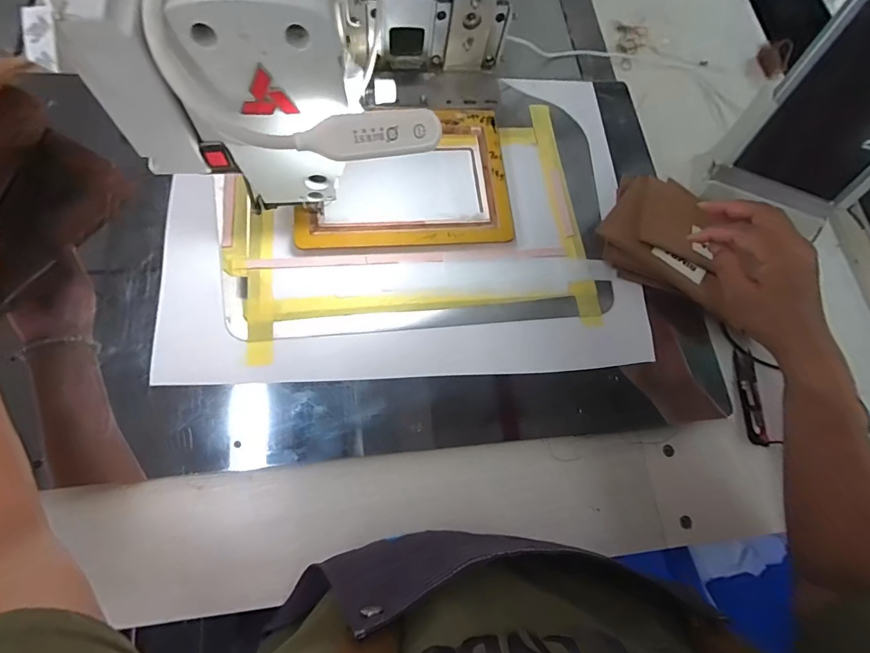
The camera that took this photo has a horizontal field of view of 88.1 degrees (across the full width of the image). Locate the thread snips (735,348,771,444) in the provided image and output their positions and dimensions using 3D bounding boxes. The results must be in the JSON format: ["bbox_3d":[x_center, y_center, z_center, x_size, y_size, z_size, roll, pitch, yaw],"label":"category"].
[{"bbox_3d":[0.345,0.076,0.492,0.020,0.012,0.104,7,70,-4],"label":"thread snips"}]

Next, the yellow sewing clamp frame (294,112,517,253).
[{"bbox_3d":[-0.032,-0.161,0.489,0.236,0.016,0.164,-6,78,-12],"label":"yellow sewing clamp frame"}]

